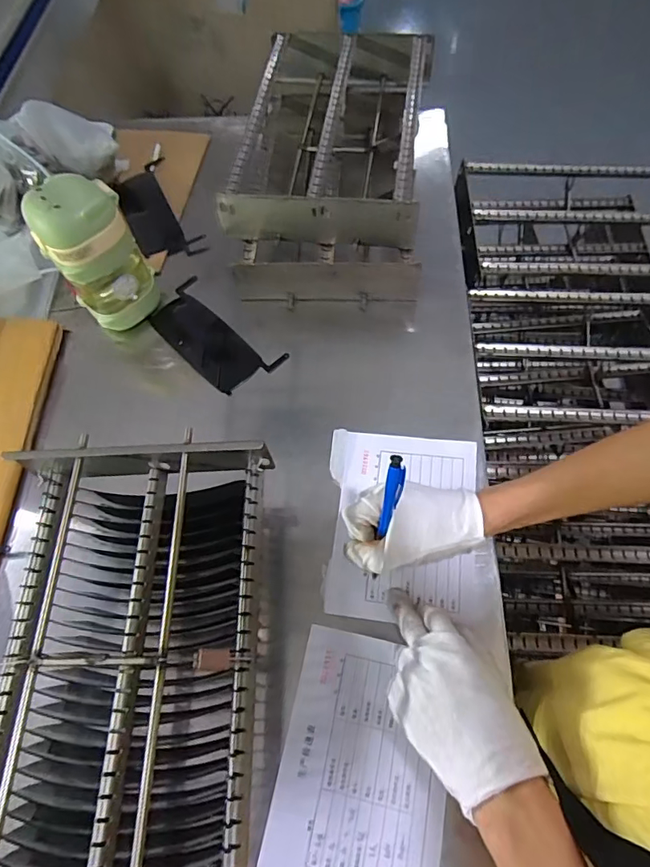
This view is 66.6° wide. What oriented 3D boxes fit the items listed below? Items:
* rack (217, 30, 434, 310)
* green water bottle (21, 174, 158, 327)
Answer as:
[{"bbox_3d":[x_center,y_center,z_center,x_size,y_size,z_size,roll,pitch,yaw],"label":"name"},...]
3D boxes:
[{"bbox_3d":[0.008,-0.333,0.603,0.222,0.114,0.340,2,64,4],"label":"rack"},{"bbox_3d":[-0.241,-0.190,0.525,0.086,0.147,0.067,-33,67,-13],"label":"green water bottle"}]

